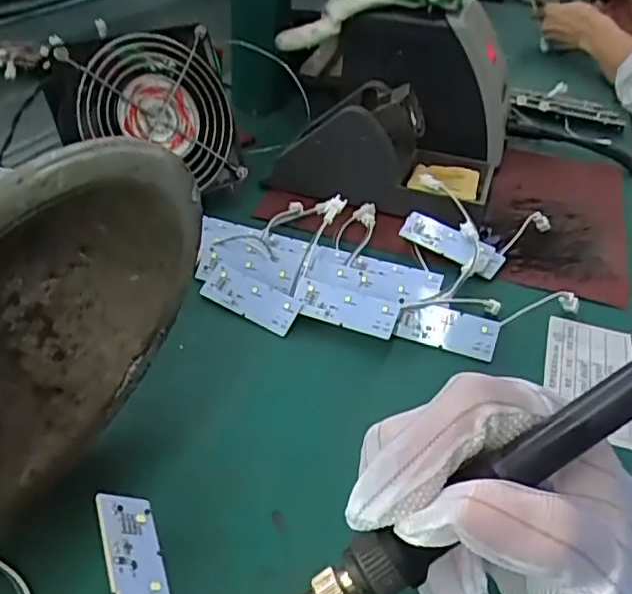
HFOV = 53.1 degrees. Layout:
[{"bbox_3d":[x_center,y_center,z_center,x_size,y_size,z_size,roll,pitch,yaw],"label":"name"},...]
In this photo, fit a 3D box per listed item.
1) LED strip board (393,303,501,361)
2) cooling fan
[{"bbox_3d":[0.079,0.019,0.383,0.059,0.025,0.005,15,-3,14],"label":"LED strip board"},{"bbox_3d":[-0.120,-0.129,0.465,0.121,0.119,0.033,-27,18,-29],"label":"cooling fan"}]

